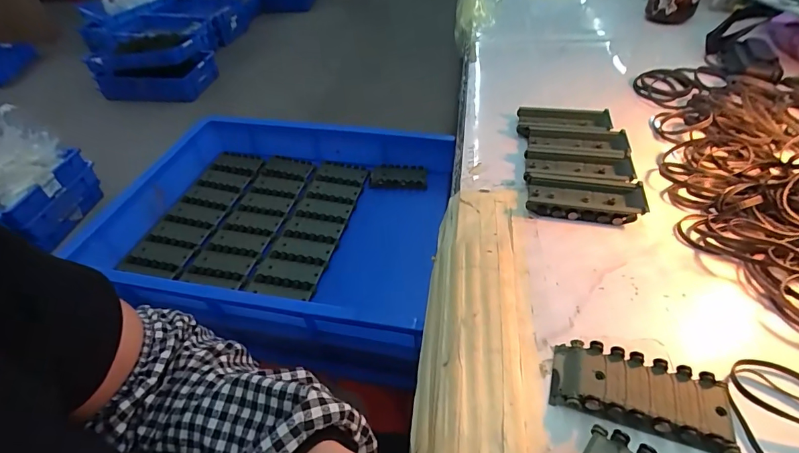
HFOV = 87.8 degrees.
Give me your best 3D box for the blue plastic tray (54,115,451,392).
[{"bbox_3d":[-0.175,-0.021,0.625,0.455,0.094,0.348,8,45,11],"label":"blue plastic tray"}]

